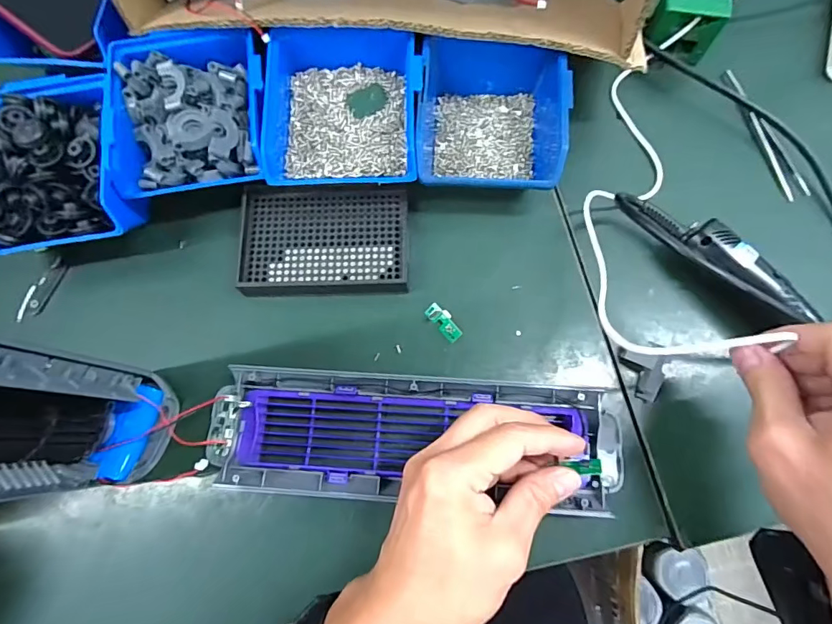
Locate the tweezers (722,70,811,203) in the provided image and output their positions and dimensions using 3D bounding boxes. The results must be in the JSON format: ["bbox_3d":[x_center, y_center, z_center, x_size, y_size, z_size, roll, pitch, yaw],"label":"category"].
[{"bbox_3d":[0.298,-0.154,0.394,0.019,0.006,0.129,-16,75,-3],"label":"tweezers"}]

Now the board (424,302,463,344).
[{"bbox_3d":[0.023,0.008,0.362,0.015,0.004,0.034,-39,78,-8],"label":"board"}]

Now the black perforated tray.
[{"bbox_3d":[-0.075,-0.061,0.379,0.135,0.017,0.092,-2,75,1],"label":"black perforated tray"}]

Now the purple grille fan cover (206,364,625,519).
[{"bbox_3d":[-0.003,0.091,0.332,0.297,0.027,0.093,0,75,3],"label":"purple grille fan cover"}]

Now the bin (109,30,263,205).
[{"bbox_3d":[-0.179,-0.160,0.380,0.120,0.055,0.130,-12,75,-2],"label":"bin"}]

